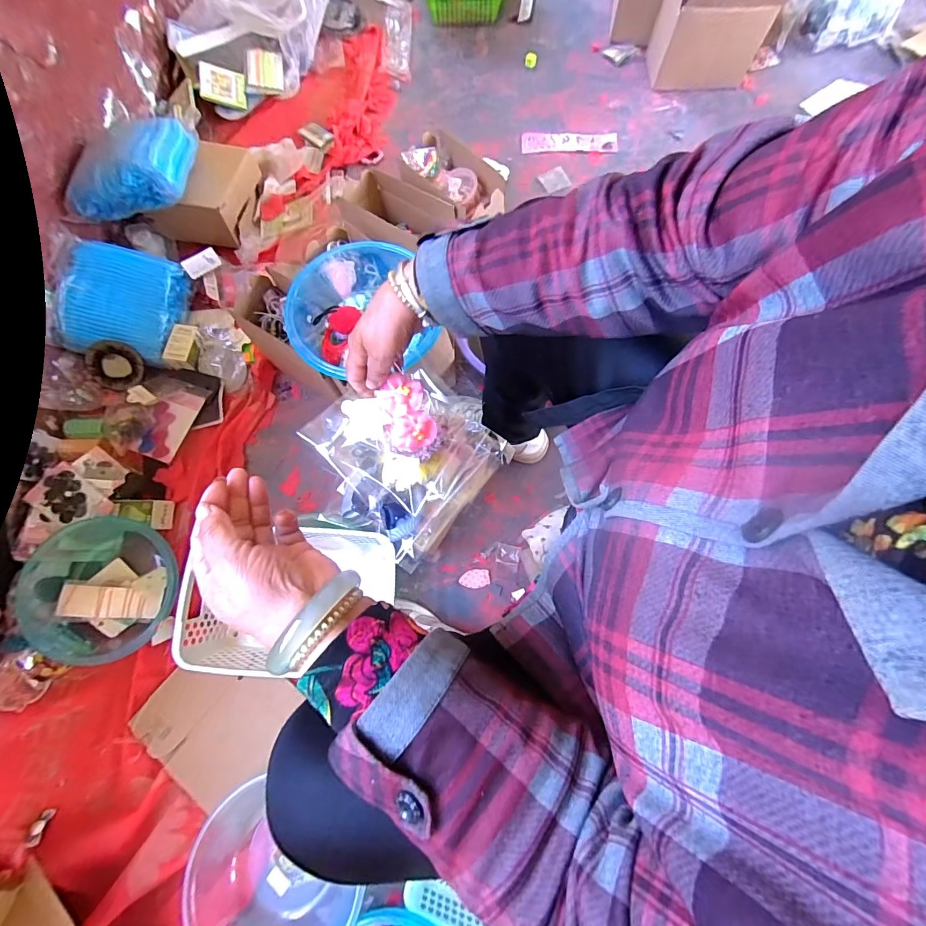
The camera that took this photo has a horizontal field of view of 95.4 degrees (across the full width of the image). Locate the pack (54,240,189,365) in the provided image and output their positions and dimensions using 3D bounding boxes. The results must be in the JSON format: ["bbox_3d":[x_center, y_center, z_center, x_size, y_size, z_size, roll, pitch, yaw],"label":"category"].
[{"bbox_3d":[-0.679,-0.319,0.837,0.205,0.057,0.216,11,77,-17],"label":"pack"}]

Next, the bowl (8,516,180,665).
[{"bbox_3d":[-0.614,0.218,0.701,0.245,0.073,0.220,-15,72,-5],"label":"bowl"}]

